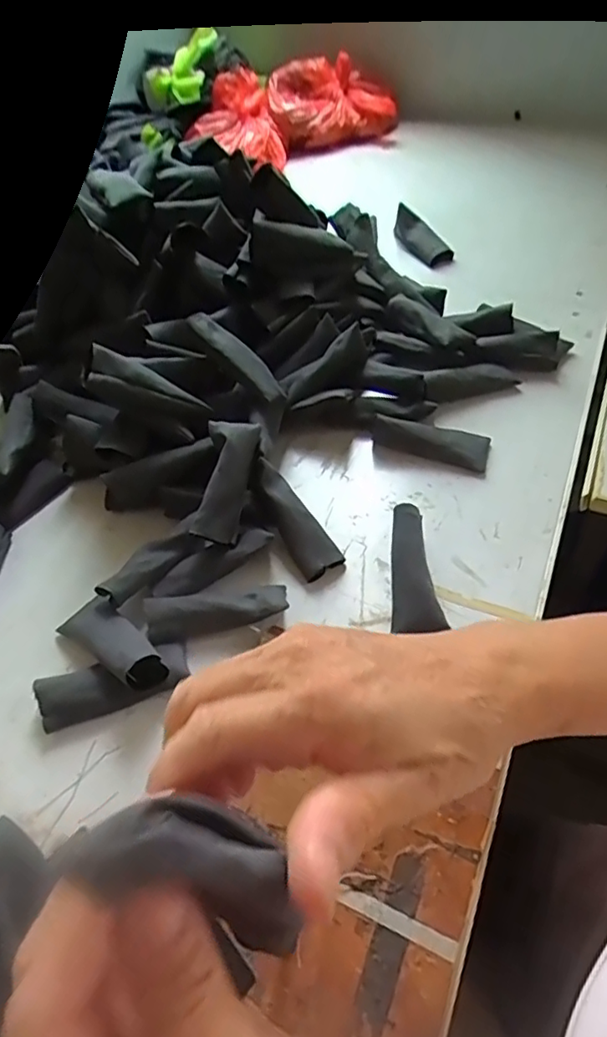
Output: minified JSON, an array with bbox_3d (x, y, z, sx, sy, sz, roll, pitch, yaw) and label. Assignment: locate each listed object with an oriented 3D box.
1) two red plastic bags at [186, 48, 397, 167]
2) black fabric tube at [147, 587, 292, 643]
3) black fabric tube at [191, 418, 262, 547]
[{"bbox_3d":[-0.030,-0.678,0.966,0.305,0.092,0.183,-15,52,-7],"label":"two red plastic bags"},{"bbox_3d":[-0.064,0.069,0.433,0.102,0.023,0.032,-10,52,-2],"label":"black fabric tube"},{"bbox_3d":[-0.063,-0.031,0.466,0.036,0.034,0.101,9,72,12],"label":"black fabric tube"}]

